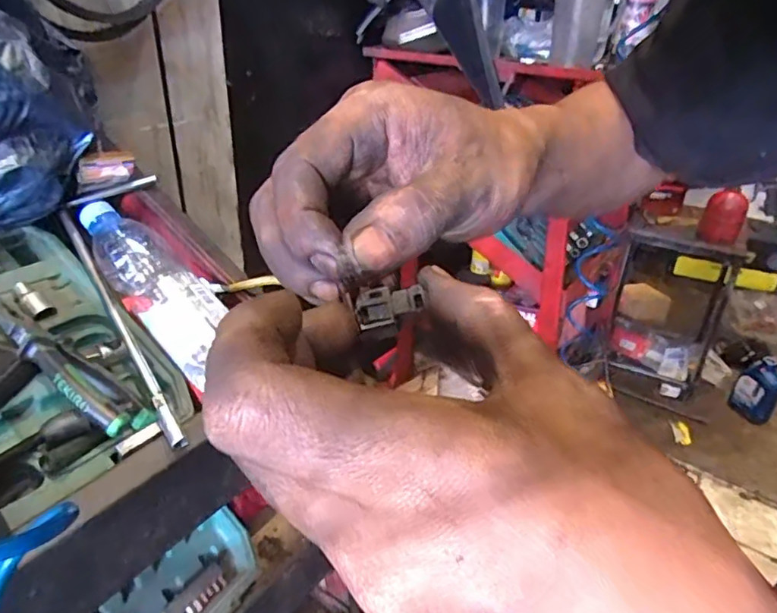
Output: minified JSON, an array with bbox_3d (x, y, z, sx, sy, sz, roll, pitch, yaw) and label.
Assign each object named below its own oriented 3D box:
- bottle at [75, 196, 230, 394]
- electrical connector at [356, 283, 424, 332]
[{"bbox_3d":[-0.218,-0.017,0.530,0.067,0.066,0.225,-27,63,-40],"label":"bottle"},{"bbox_3d":[0.000,-0.001,0.166,0.019,0.010,0.009,-9,31,-18],"label":"electrical connector"}]

